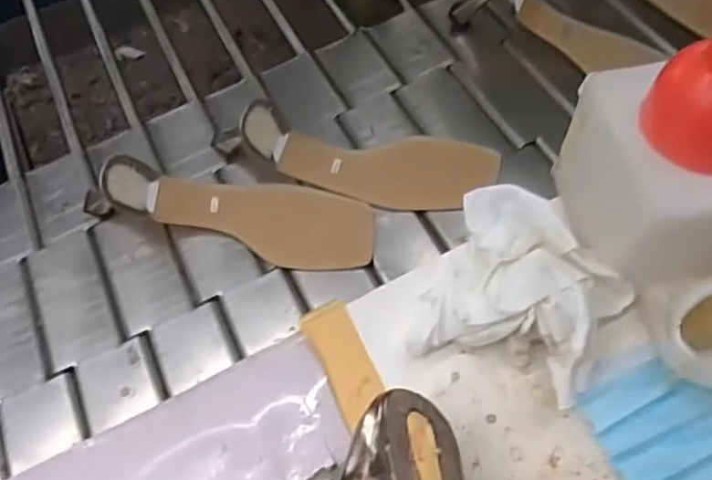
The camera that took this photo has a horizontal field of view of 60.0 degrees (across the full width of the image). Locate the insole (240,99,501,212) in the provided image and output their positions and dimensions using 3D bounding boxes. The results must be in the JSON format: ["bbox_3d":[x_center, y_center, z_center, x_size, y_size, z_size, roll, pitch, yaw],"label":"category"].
[{"bbox_3d":[0.016,-0.077,0.542,0.218,0.066,0.071,6,60,9],"label":"insole"}]

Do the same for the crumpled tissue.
[{"bbox_3d":[0.112,0.033,0.412,0.118,0.050,0.127,23,64,18],"label":"crumpled tissue"}]

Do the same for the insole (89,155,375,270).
[{"bbox_3d":[-0.098,-0.025,0.534,0.226,0.049,0.073,12,60,-4],"label":"insole"}]

